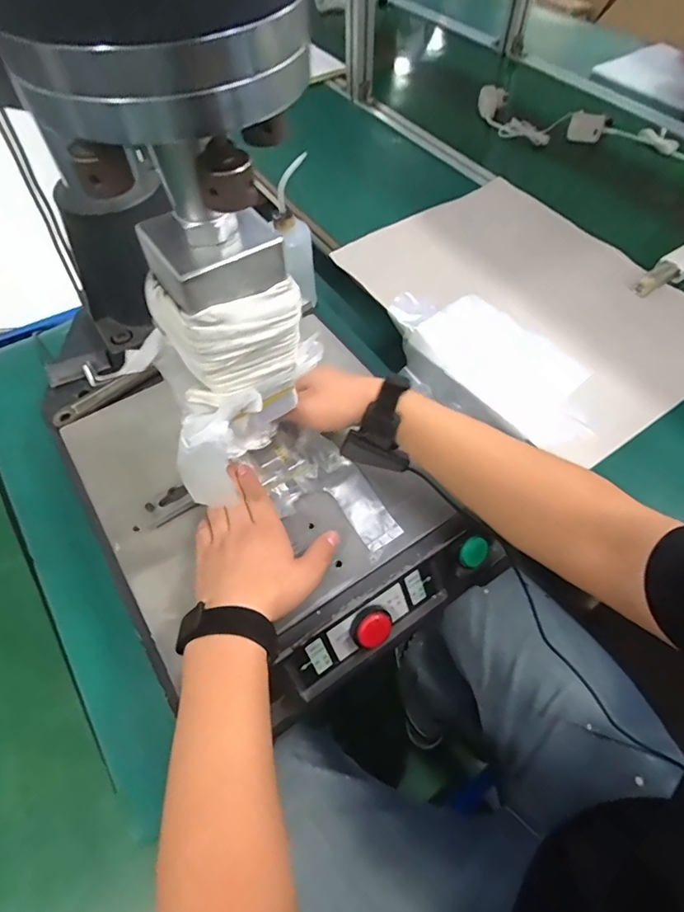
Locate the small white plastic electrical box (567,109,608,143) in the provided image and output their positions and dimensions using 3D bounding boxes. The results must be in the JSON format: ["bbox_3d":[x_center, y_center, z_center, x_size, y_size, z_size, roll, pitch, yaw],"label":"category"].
[{"bbox_3d":[0.482,-0.647,0.970,0.065,0.055,0.019,38,64,22],"label":"small white plastic electrical box"}]

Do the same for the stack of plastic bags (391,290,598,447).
[{"bbox_3d":[0.191,-0.135,0.637,0.119,0.032,0.304,-34,63,-20],"label":"stack of plastic bags"}]

